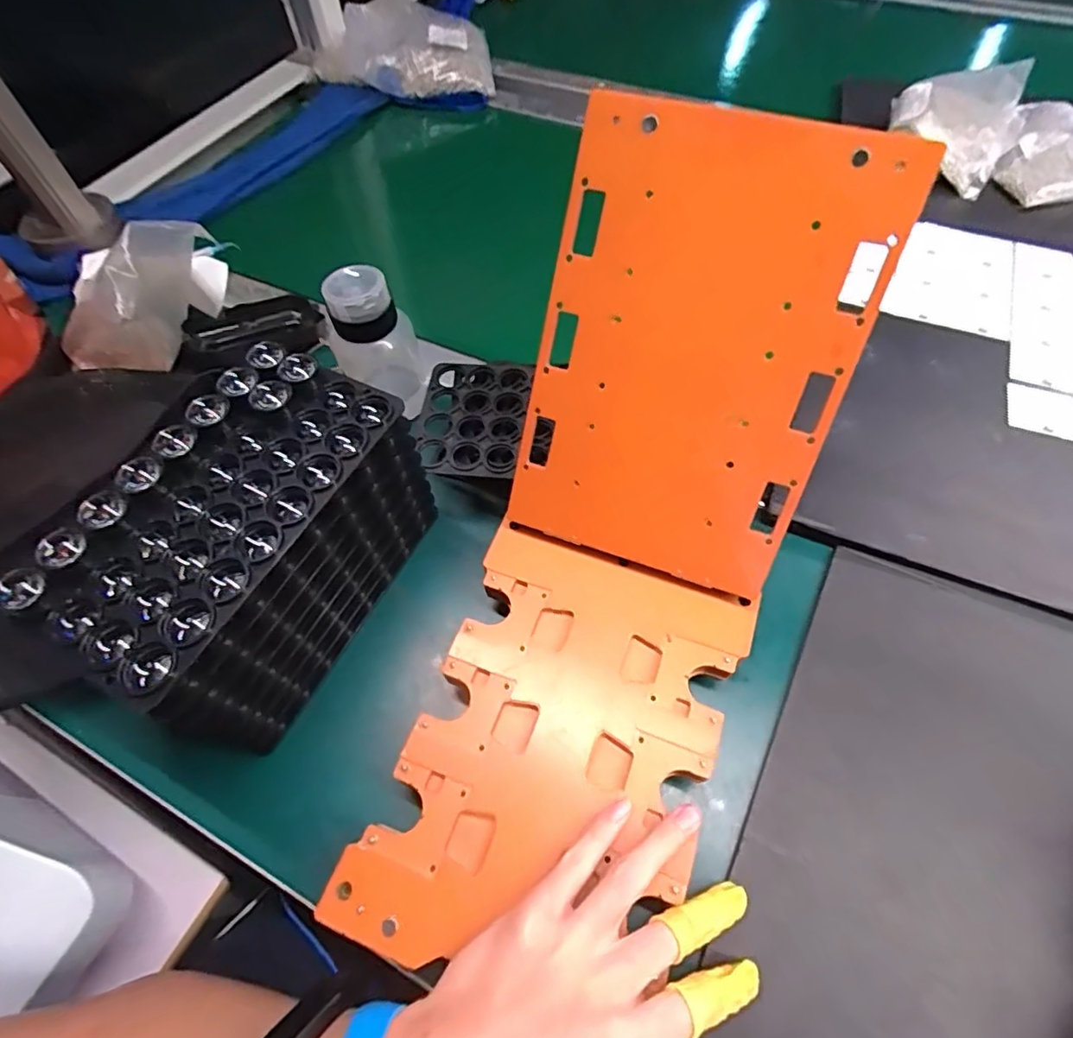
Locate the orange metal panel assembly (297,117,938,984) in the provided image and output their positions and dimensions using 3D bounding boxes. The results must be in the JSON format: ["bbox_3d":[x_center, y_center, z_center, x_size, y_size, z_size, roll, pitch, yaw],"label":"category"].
[{"bbox_3d":[0.045,0.018,0.306,0.165,0.109,0.411,22,94,8],"label":"orange metal panel assembly"}]

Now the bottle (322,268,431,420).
[{"bbox_3d":[-0.131,-0.138,0.431,0.072,0.113,0.060,8,63,1],"label":"bottle"}]

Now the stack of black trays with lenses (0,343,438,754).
[{"bbox_3d":[-0.160,0.016,0.335,0.095,0.133,0.196,23,65,16],"label":"stack of black trays with lenses"}]

